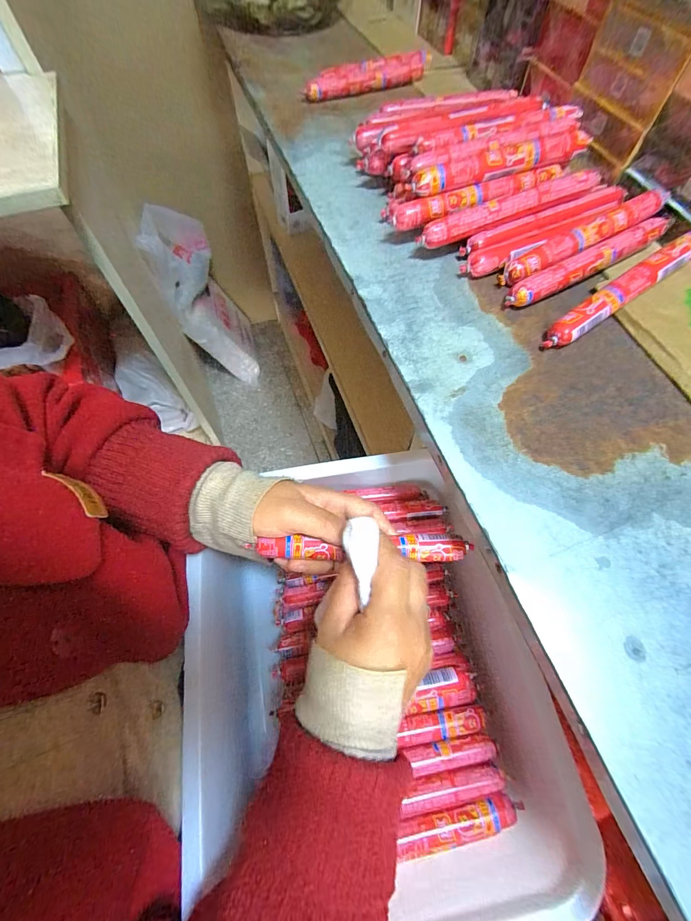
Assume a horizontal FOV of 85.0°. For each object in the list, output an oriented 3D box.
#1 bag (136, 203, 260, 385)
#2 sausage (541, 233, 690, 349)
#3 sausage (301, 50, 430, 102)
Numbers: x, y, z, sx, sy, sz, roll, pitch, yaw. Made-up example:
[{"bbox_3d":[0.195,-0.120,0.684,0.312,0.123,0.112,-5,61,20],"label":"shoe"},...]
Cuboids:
[{"bbox_3d":[-0.386,-0.450,1.069,0.166,0.510,0.215,-15,65,-8],"label":"bag"},{"bbox_3d":[0.213,-0.128,0.282,0.158,0.028,0.017,-31,67,-14],"label":"sausage"},{"bbox_3d":[0.032,-0.482,0.474,0.178,0.025,0.031,-26,66,-12],"label":"sausage"}]

